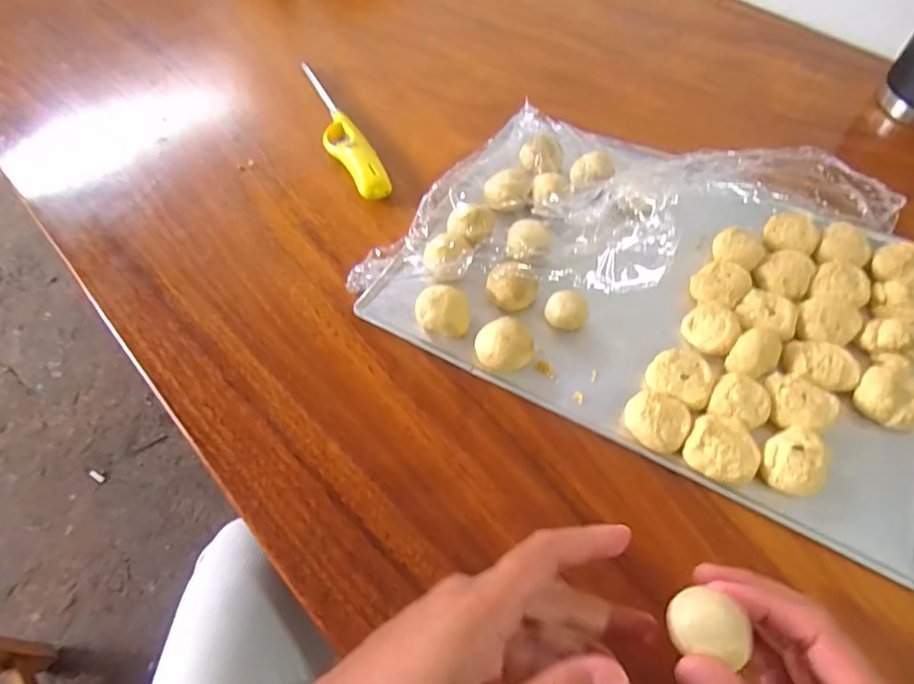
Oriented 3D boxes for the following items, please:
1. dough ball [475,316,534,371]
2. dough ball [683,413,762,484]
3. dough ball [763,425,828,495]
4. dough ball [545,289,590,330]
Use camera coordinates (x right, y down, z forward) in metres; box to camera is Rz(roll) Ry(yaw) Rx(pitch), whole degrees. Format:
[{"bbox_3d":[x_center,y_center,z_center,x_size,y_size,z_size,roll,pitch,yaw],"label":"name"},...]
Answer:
[{"bbox_3d":[0.039,0.003,0.437,0.045,0.030,0.037,-5,57,-3],"label":"dough ball"},{"bbox_3d":[0.194,0.079,0.395,0.048,0.020,0.049,0,56,1],"label":"dough ball"},{"bbox_3d":[0.240,0.088,0.387,0.045,0.028,0.041,0,56,1],"label":"dough ball"},{"bbox_3d":[0.093,-0.026,0.456,0.035,0.029,0.029,18,59,12],"label":"dough ball"}]

